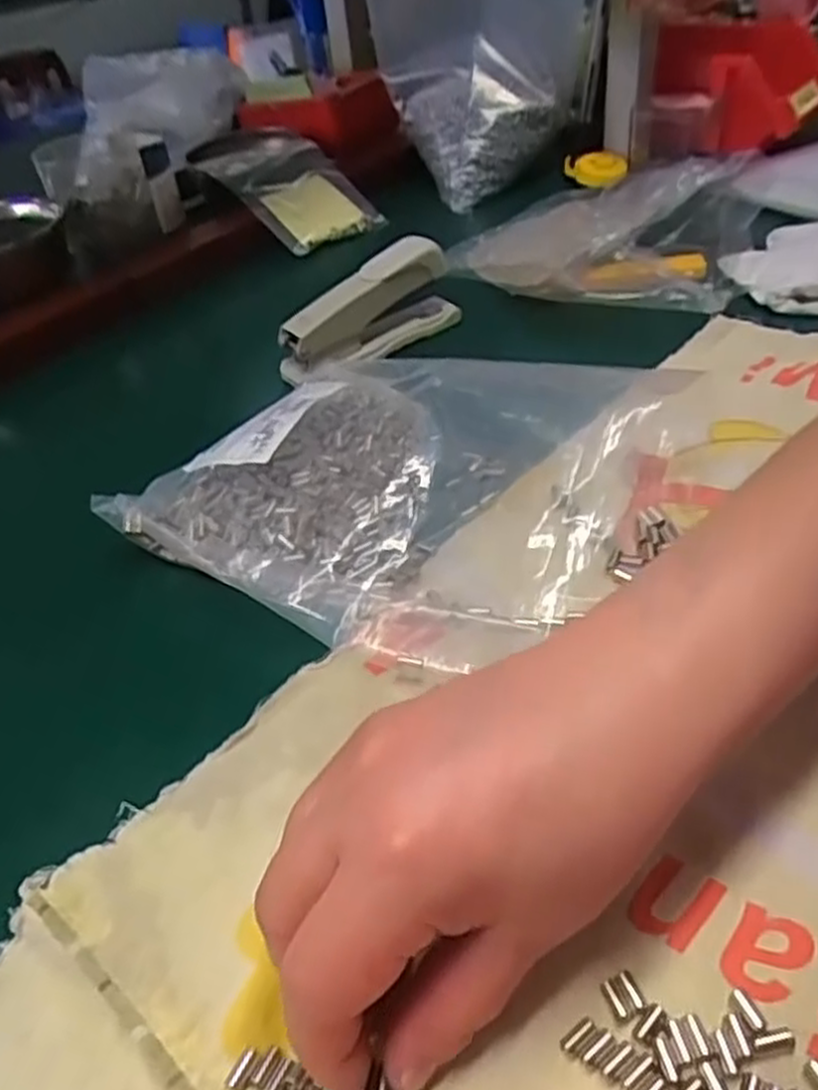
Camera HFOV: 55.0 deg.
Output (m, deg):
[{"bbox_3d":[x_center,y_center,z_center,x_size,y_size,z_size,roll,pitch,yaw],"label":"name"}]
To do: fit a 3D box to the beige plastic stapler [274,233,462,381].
[{"bbox_3d":[-0.025,-0.150,0.486,0.121,0.050,0.030,-31,46,-23],"label":"beige plastic stapler"}]

